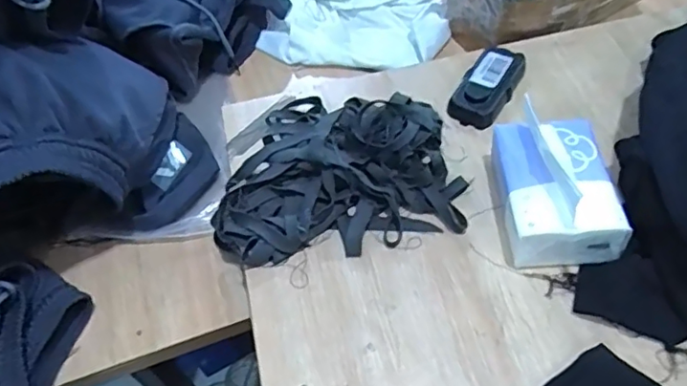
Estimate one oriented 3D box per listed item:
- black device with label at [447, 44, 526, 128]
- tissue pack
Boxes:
[{"bbox_3d":[0.150,-0.114,0.601,0.048,0.030,0.108,24,59,20],"label":"black device with label"},{"bbox_3d":[0.180,-0.009,0.493,0.091,0.066,0.122,-1,54,4],"label":"tissue pack"}]

